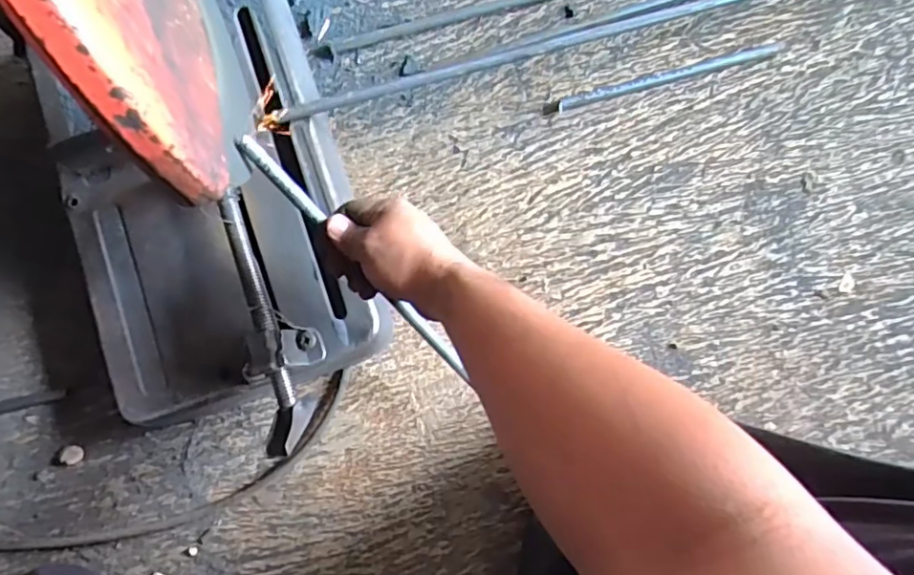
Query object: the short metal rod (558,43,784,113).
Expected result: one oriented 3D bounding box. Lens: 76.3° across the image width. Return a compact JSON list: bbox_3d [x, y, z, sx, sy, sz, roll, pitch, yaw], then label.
[{"bbox_3d":[0.234,-0.231,0.634,0.250,0.007,0.016,-15,83,-2],"label":"short metal rod"}]

